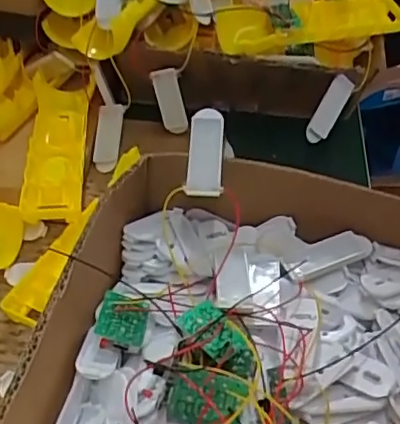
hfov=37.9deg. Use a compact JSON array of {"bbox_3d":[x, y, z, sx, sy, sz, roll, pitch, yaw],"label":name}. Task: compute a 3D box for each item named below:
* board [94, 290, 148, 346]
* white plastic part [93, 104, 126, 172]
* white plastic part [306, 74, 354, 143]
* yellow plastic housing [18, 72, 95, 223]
[{"bbox_3d":[-0.042,0.058,0.316,0.026,0.005,0.032,17,37,-8],"label":"board"},{"bbox_3d":[-0.077,-0.064,0.490,0.021,0.013,0.059,2,60,1],"label":"white plastic part"},{"bbox_3d":[0.108,-0.086,0.487,0.022,0.010,0.060,31,86,-21],"label":"white plastic part"},{"bbox_3d":[-0.111,-0.054,0.463,0.048,0.028,0.155,-4,46,-5],"label":"yellow plastic housing"}]

